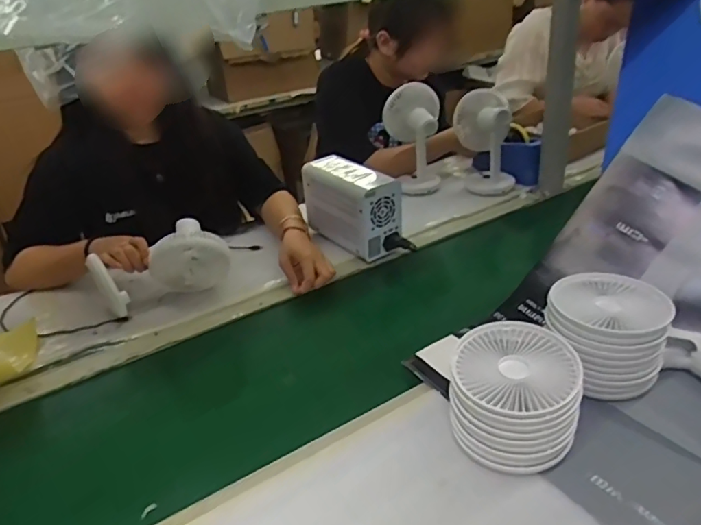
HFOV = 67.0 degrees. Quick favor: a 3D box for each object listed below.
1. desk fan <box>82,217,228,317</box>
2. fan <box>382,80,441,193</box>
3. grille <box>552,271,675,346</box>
[{"bbox_3d":[-0.318,0.003,0.900,0.206,0.094,0.090,-20,31,-22],"label":"desk fan"},{"bbox_3d":[0.144,-0.272,1.222,0.128,0.241,0.098,-4,29,5],"label":"fan"},{"bbox_3d":[0.310,0.052,0.637,0.135,0.024,0.122,-26,34,-31],"label":"grille"}]

